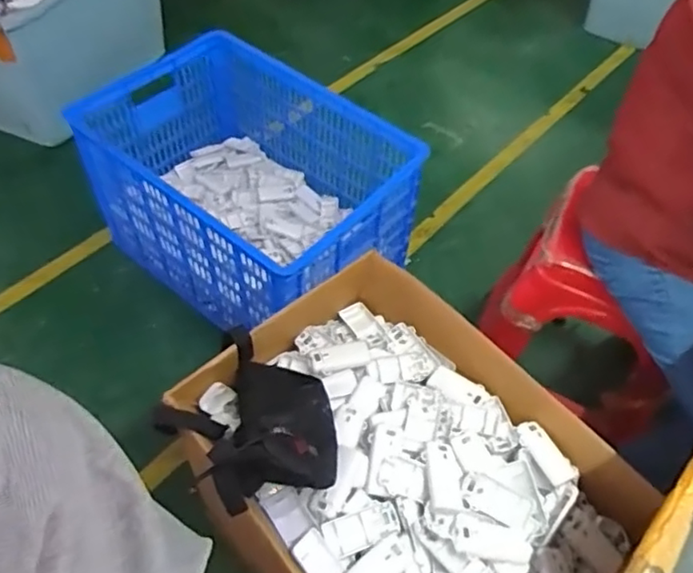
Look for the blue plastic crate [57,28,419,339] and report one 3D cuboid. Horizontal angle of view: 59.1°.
[{"bbox_3d":[-0.205,-0.227,1.453,0.652,0.389,0.510,33,58,19],"label":"blue plastic crate"}]

